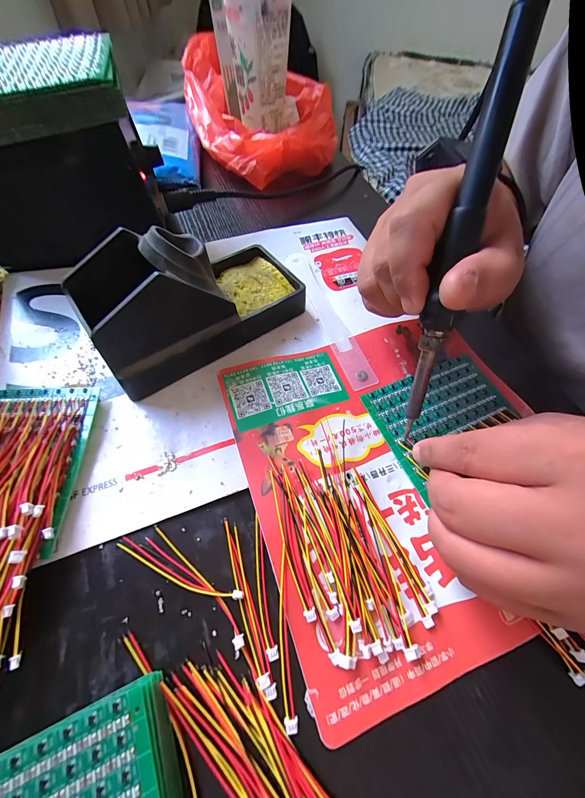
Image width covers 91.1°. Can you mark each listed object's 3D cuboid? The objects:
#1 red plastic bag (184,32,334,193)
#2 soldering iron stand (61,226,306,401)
[{"bbox_3d":[-0.050,-0.377,0.371,0.164,0.069,0.217,-24,65,-16],"label":"red plastic bag"},{"bbox_3d":[-0.065,-0.079,0.199,0.144,0.075,0.070,-31,67,-19],"label":"soldering iron stand"}]

